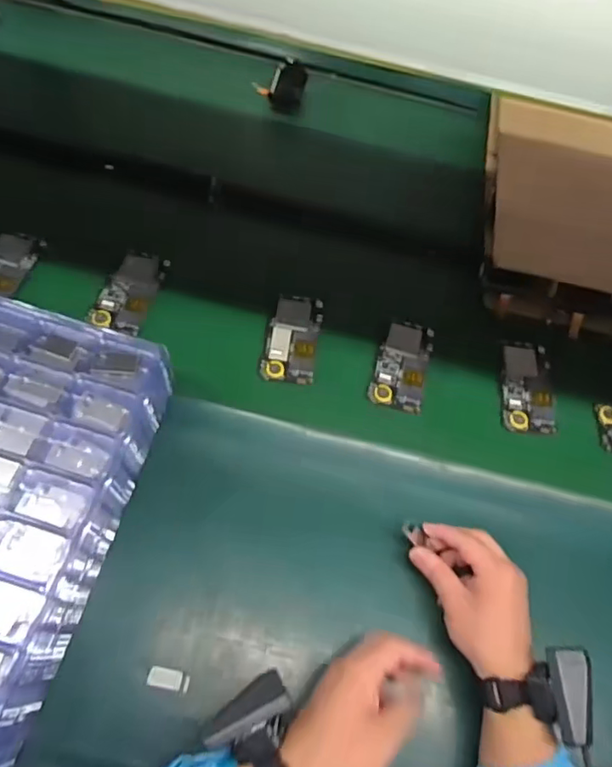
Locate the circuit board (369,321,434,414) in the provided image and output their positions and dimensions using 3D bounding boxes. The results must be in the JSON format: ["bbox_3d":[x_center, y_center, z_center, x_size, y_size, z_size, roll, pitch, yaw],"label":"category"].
[{"bbox_3d":[0.118,-0.023,0.686,0.061,0.014,0.121,12,59,8],"label":"circuit board"}]

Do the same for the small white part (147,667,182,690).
[{"bbox_3d":[-0.126,0.264,0.504,0.029,0.007,0.016,8,58,5],"label":"small white part"}]

